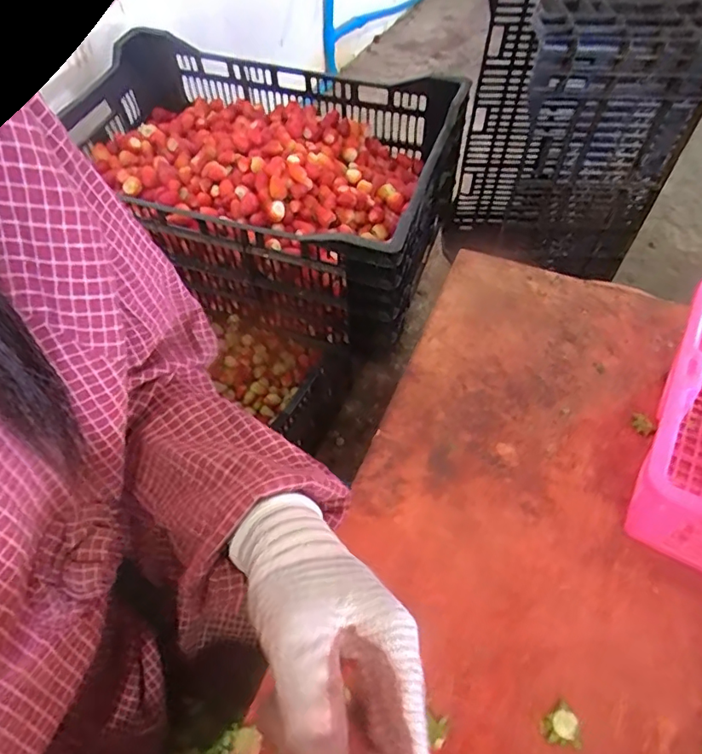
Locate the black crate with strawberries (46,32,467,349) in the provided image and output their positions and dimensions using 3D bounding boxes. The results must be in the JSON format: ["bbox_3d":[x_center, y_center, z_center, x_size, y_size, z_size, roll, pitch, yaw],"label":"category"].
[{"bbox_3d":[-0.149,-0.296,0.832,0.566,0.226,0.394,15,54,12],"label":"black crate with strawberries"}]

